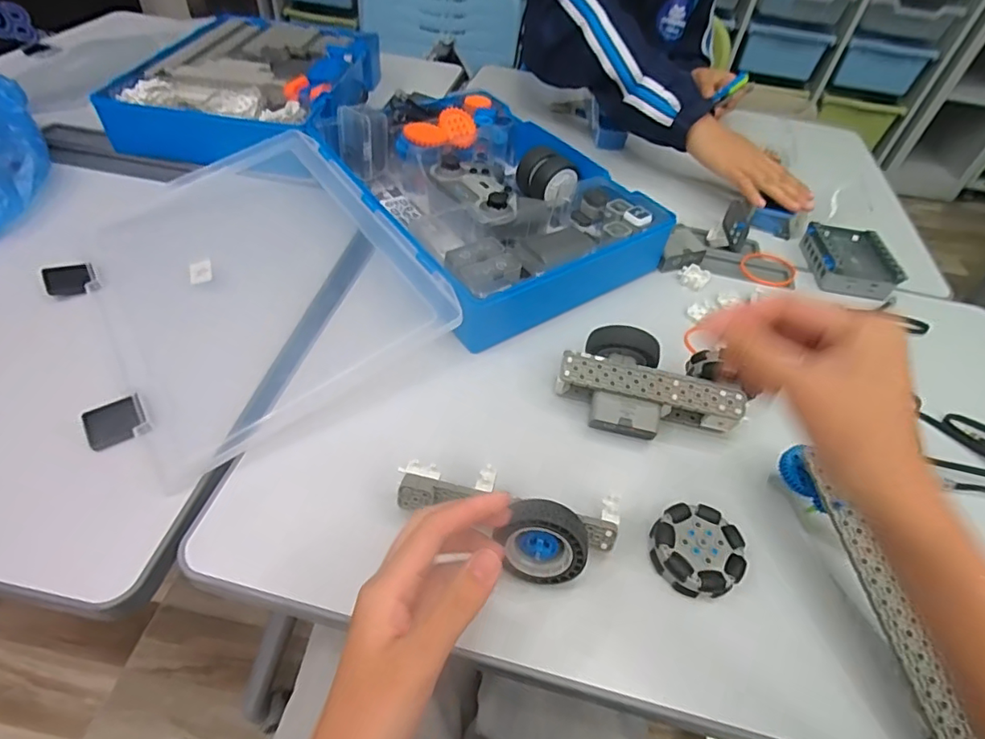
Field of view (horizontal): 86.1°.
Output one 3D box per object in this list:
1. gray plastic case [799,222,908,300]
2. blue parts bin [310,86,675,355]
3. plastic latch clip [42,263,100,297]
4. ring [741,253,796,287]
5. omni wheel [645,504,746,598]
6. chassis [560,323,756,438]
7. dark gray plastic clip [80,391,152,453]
[{"bbox_3d":[0.419,-0.129,0.619,0.082,0.031,0.109,13,49,4],"label":"gray plastic case"},{"bbox_3d":[-0.014,-0.202,0.602,0.264,0.068,0.353,-25,56,-26],"label":"blue parts bin"},{"bbox_3d":[-0.389,-0.082,0.486,0.038,0.005,0.037,-19,64,-34],"label":"plastic latch clip"},{"bbox_3d":[0.324,-0.117,0.620,0.060,0.006,0.067,19,50,9],"label":"ring"},{"bbox_3d":[0.144,0.130,0.376,0.060,0.029,0.058,3,49,-4],"label":"omni wheel"},{"bbox_3d":[0.135,0.015,0.450,0.159,0.057,0.083,11,49,3],"label":"chassis"},{"bbox_3d":[-0.293,0.040,0.410,0.043,0.006,0.044,-28,57,-27],"label":"dark gray plastic clip"}]

